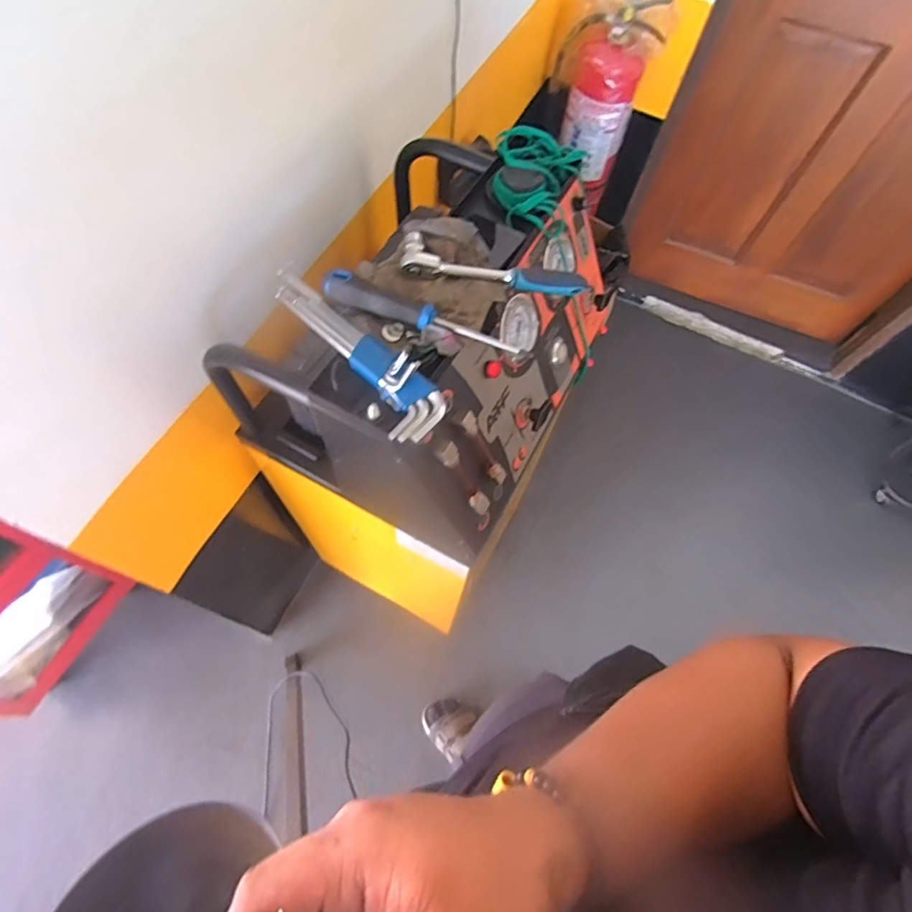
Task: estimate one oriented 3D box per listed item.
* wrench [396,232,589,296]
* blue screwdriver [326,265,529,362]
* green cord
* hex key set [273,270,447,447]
[{"bbox_3d":[0.039,-0.184,0.534,0.188,0.032,0.042,11,64,2],"label":"wrench"},{"bbox_3d":[-0.026,-0.133,0.495,0.199,0.034,0.028,17,65,4],"label":"blue screwdriver"},{"bbox_3d":[0.096,-0.321,0.618,0.109,0.047,0.137,9,64,1],"label":"green cord"},{"bbox_3d":[-0.092,-0.105,0.479,0.055,0.026,0.219,-35,71,-18],"label":"hex key set"}]

